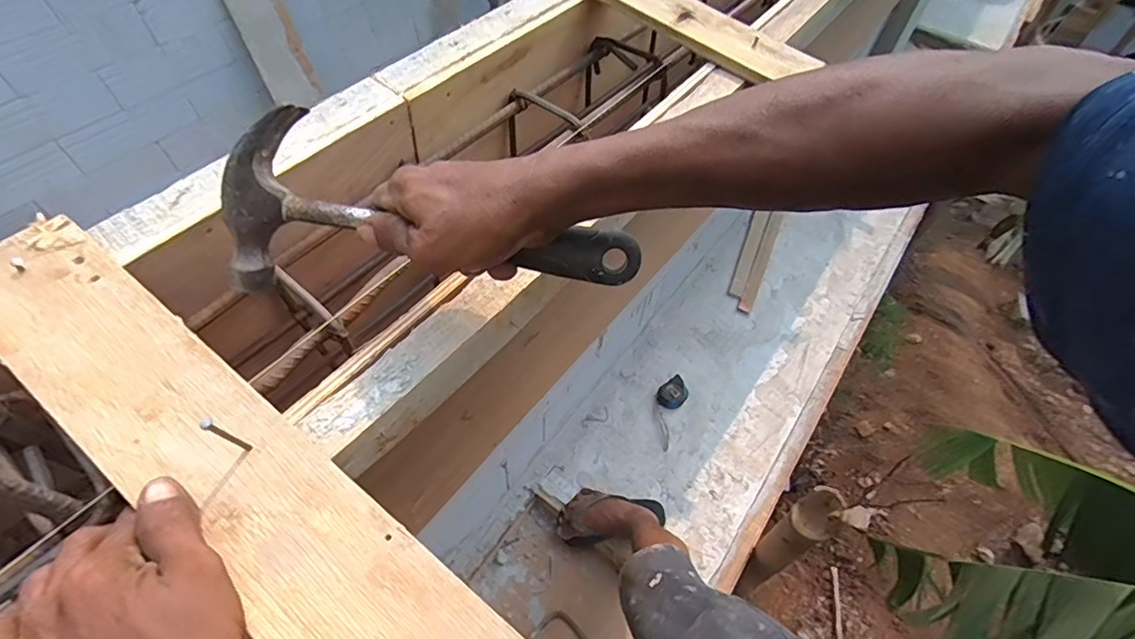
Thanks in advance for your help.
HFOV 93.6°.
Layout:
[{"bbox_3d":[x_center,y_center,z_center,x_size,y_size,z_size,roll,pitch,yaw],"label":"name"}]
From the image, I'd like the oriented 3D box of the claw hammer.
[{"bbox_3d":[-0.081,-0.072,0.328,0.247,0.101,0.032,1,14,1],"label":"claw hammer"}]

